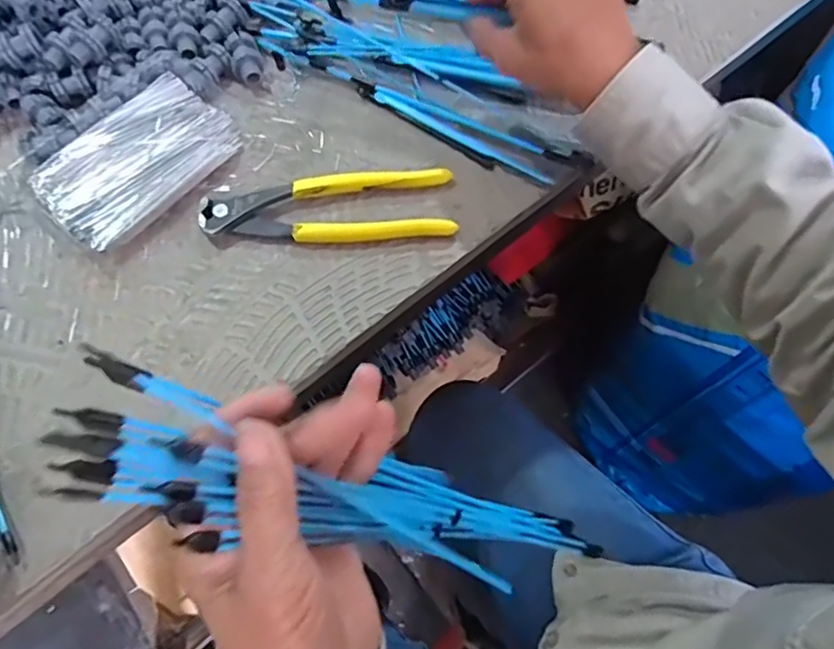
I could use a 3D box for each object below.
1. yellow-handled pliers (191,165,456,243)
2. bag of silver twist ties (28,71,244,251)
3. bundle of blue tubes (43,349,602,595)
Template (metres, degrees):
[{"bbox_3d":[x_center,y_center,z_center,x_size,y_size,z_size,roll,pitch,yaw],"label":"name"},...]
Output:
[{"bbox_3d":[-0.059,-0.074,0.408,0.164,0.013,0.049,-6,67,-1],"label":"yellow-handled pliers"},{"bbox_3d":[-0.193,-0.113,0.425,0.080,0.014,0.127,39,73,16],"label":"bag of silver twist ties"},{"bbox_3d":[-0.014,0.079,0.278,0.268,0.043,0.059,24,64,-37],"label":"bundle of blue tubes"}]

